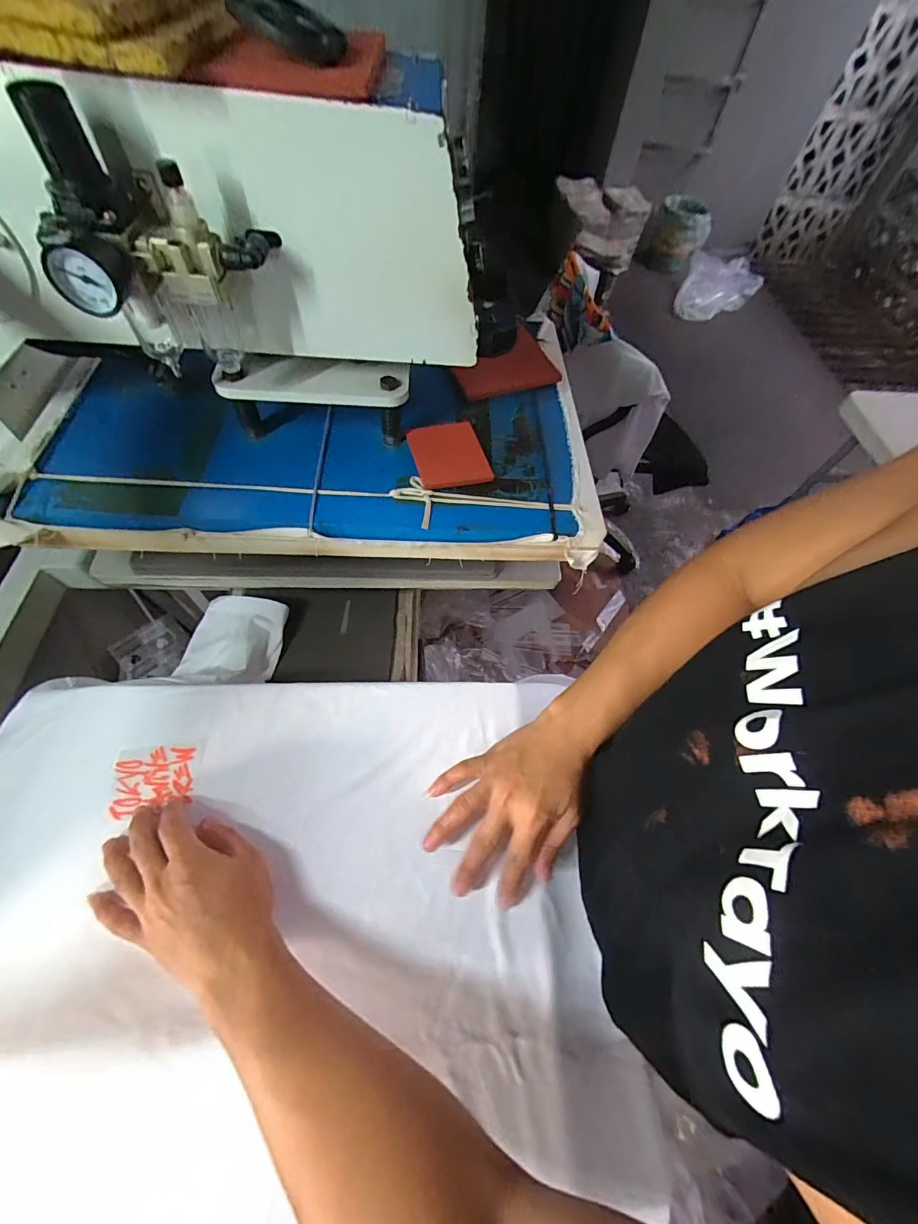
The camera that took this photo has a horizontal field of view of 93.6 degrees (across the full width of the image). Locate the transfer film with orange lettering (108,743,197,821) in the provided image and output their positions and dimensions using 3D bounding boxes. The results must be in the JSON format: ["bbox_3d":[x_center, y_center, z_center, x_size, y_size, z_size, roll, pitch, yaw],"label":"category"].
[{"bbox_3d":[-0.289,0.156,0.406,0.073,0.005,0.061,-5,61,-8],"label":"transfer film with orange lettering"}]

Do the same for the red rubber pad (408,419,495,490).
[{"bbox_3d":[-0.011,-0.175,0.478,0.080,0.009,0.094,-13,62,-12],"label":"red rubber pad"}]

